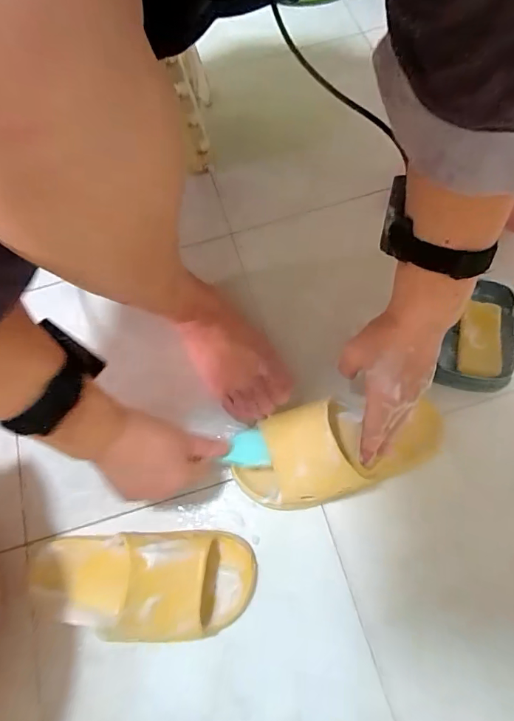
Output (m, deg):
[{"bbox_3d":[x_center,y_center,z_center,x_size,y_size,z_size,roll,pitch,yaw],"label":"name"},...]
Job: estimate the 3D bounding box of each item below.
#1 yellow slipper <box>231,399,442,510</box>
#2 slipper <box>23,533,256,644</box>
[{"bbox_3d":[0.088,0.093,0.436,0.226,0.077,0.095,-11,68,-2],"label":"yellow slipper"},{"bbox_3d":[-0.122,0.223,0.419,0.235,0.090,0.093,-1,71,3],"label":"slipper"}]

